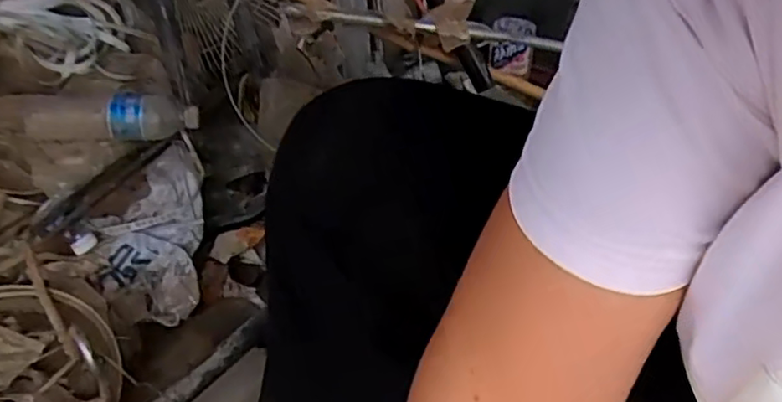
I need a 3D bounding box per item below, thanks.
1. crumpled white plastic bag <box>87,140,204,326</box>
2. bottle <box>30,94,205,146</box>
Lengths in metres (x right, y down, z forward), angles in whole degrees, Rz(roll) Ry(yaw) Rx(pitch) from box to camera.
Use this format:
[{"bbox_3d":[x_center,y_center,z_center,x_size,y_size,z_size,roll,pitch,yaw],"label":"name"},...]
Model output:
[{"bbox_3d":[-0.336,0.046,0.903,0.139,0.100,0.228,-6,43,-1],"label":"crumpled white plastic bag"},{"bbox_3d":[-0.384,-0.115,0.912,0.218,0.061,0.062,-3,43,2],"label":"bottle"}]

